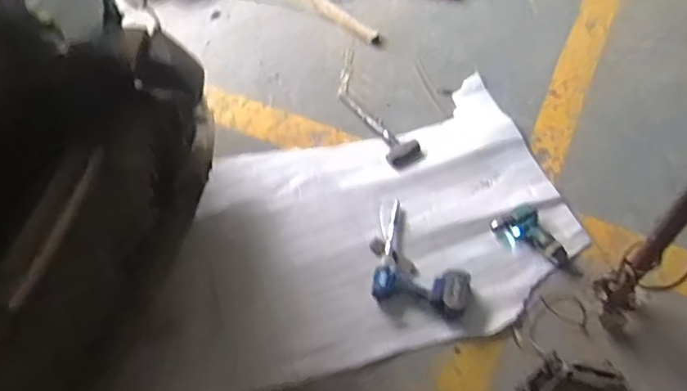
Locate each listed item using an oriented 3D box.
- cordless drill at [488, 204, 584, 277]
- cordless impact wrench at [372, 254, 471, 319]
[{"bbox_3d":[0.558,0.138,1.599,0.130,0.078,0.263,-40,65,-18],"label":"cordless drill"},{"bbox_3d":[0.214,0.251,1.543,0.253,0.106,0.133,16,62,12],"label":"cordless impact wrench"}]

